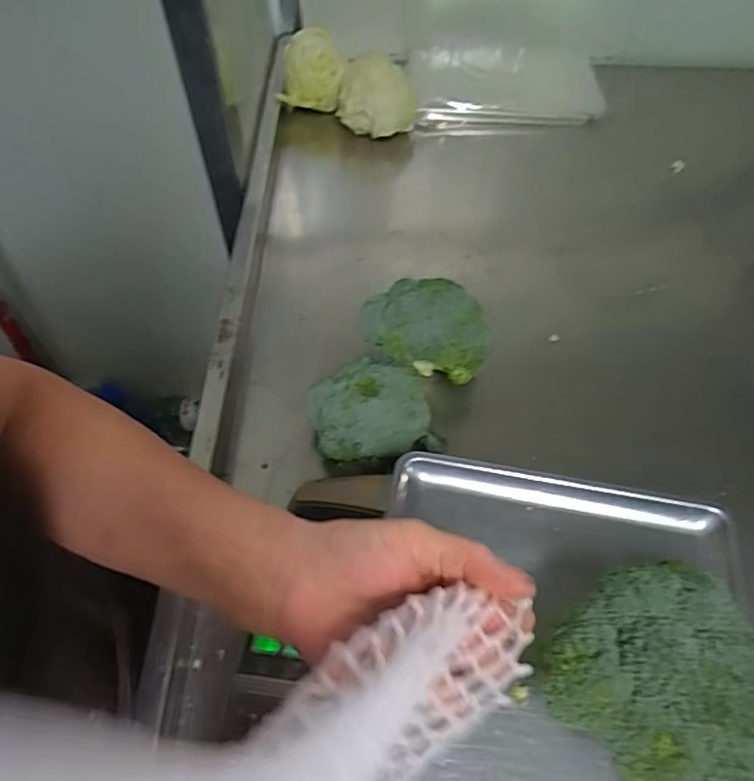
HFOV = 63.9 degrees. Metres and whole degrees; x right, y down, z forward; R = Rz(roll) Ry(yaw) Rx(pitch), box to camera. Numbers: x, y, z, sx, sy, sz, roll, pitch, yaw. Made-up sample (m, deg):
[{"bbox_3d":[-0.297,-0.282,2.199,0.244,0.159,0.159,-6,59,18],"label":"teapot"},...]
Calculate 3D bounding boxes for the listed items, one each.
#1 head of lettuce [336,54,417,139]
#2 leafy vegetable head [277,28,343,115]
[{"bbox_3d":[0.004,-0.408,0.846,0.099,0.081,0.079,18,58,11],"label":"head of lettuce"},{"bbox_3d":[-0.093,-0.456,0.867,0.093,0.084,0.095,1,56,0],"label":"leafy vegetable head"}]

